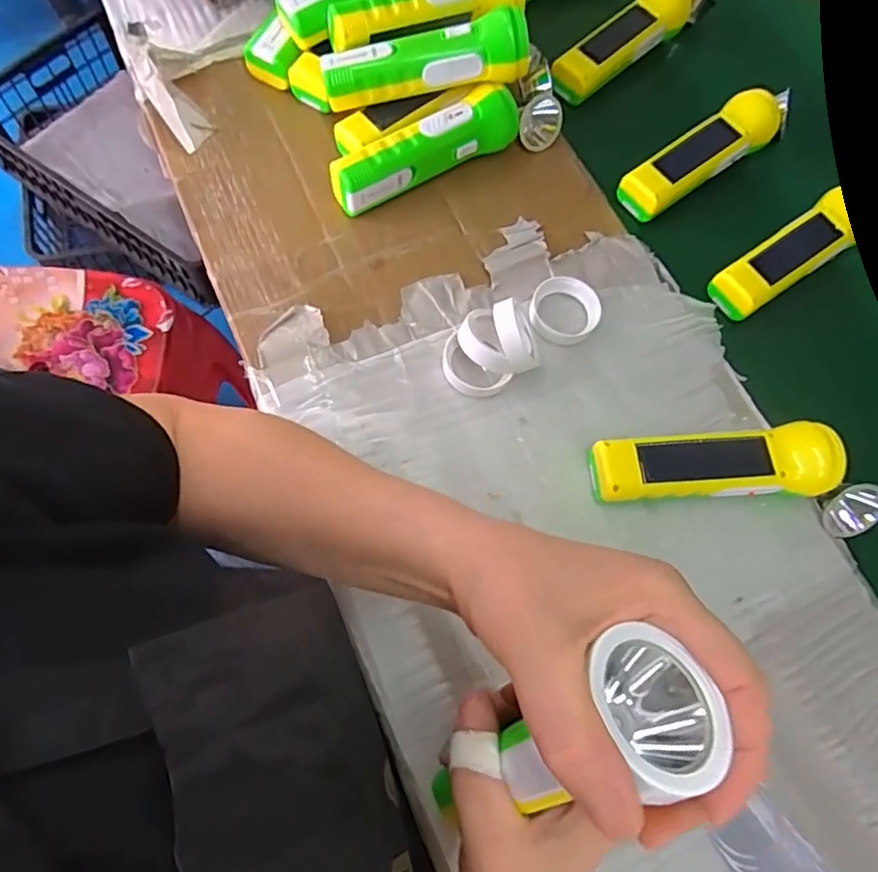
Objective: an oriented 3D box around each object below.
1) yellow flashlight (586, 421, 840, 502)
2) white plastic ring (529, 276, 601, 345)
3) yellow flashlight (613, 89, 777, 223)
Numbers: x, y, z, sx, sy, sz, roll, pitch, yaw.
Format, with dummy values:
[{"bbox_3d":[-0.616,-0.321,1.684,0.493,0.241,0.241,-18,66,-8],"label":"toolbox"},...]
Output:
[{"bbox_3d":[0.185,0.023,0.397,0.163,0.043,0.049,-5,71,-4],"label":"yellow flashlight"},{"bbox_3d":[0.098,-0.098,0.450,0.053,0.014,0.052,2,69,-5],"label":"white plastic ring"},{"bbox_3d":[0.221,-0.237,0.484,0.146,0.033,0.043,-32,76,-11],"label":"yellow flashlight"}]

